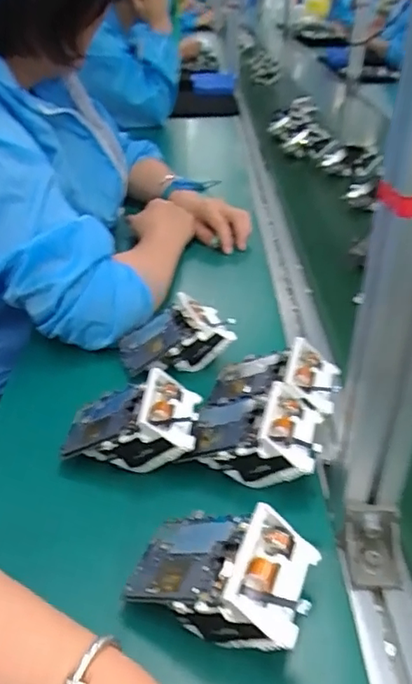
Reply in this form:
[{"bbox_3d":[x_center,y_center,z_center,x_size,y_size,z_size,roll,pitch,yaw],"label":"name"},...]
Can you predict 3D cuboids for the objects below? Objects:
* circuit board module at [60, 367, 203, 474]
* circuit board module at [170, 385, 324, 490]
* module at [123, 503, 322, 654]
[{"bbox_3d":[-0.067,0.069,0.490,0.116,0.048,0.077,2,35,3],"label":"circuit board module"},{"bbox_3d":[0.041,0.076,0.474,0.105,0.048,0.074,11,35,14],"label":"circuit board module"},{"bbox_3d":[0.010,0.148,0.365,0.112,0.048,0.073,13,35,17],"label":"module"}]

